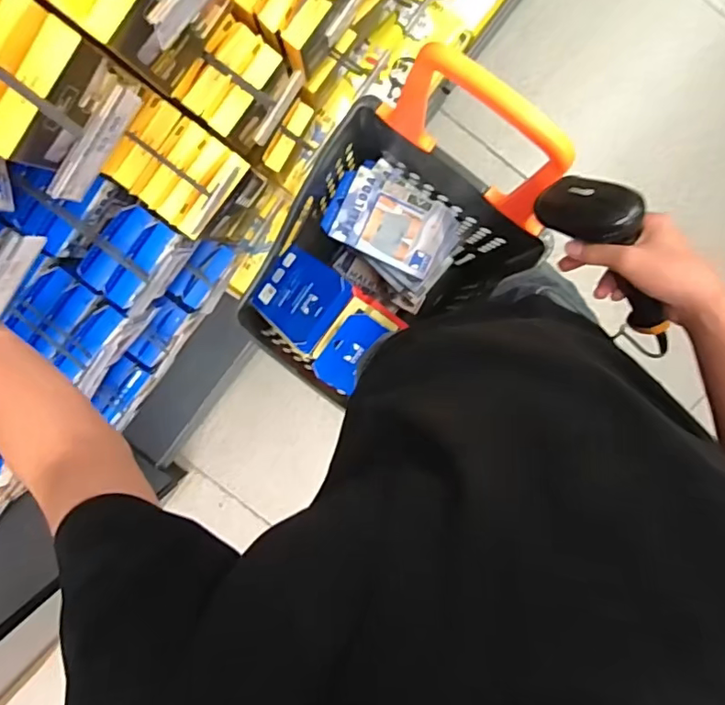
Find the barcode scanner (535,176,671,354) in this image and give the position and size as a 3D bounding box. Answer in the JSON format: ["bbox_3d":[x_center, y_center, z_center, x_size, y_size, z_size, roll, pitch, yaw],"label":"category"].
[{"bbox_3d":[0.245,-0.080,0.499,0.063,0.067,0.197,-35,100,7],"label":"barcode scanner"}]

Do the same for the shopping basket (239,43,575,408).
[{"bbox_3d":[0.024,-0.155,0.988,0.361,0.697,0.494,43,97,-2],"label":"shopping basket"}]

